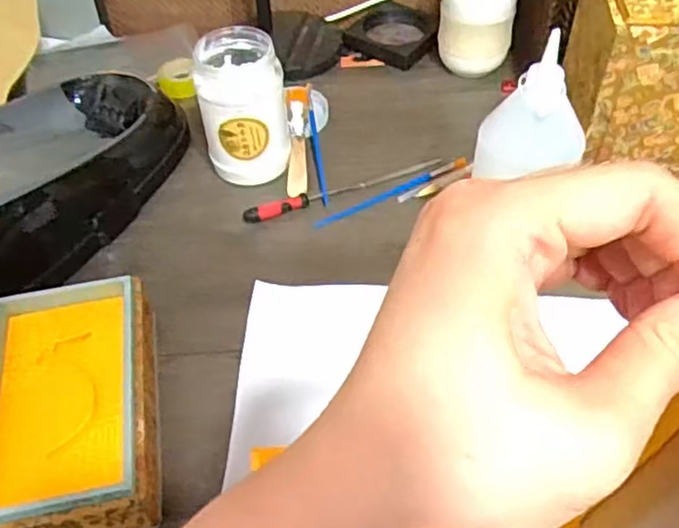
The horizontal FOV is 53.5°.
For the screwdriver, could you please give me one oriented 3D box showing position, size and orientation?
[{"bbox_3d":[0.005,-0.073,0.623,0.193,0.013,0.014,-20,52,-14],"label":"screwdriver"}]

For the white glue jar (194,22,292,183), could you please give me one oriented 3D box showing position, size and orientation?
[{"bbox_3d":[-0.090,-0.144,0.619,0.079,0.118,0.088,-13,50,-8],"label":"white glue jar"}]

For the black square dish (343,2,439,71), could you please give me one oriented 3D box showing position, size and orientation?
[{"bbox_3d":[0.063,-0.266,0.780,0.097,0.021,0.085,25,55,21],"label":"black square dish"}]

